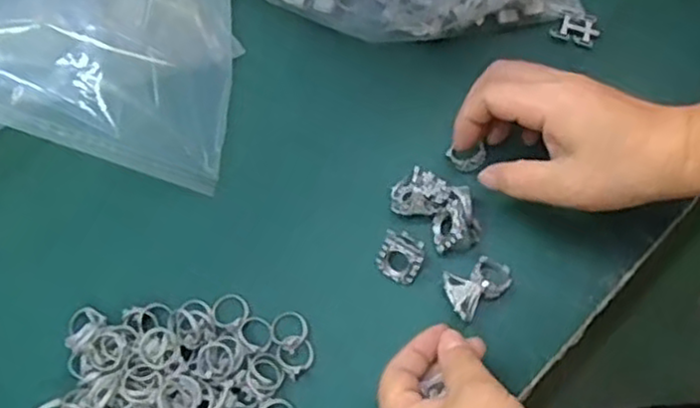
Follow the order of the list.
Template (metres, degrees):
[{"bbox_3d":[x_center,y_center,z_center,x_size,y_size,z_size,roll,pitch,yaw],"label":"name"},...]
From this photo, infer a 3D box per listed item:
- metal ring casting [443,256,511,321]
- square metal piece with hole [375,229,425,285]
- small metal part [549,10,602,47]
[{"bbox_3d":[0.075,0.046,0.416,0.043,0.022,0.028,-39,76,-8],"label":"metal ring casting"},{"bbox_3d":[0.031,0.029,0.418,0.026,0.022,0.029,26,77,9],"label":"square metal piece with hole"},{"bbox_3d":[0.146,-0.113,0.459,0.029,0.008,0.020,15,101,7],"label":"small metal part"}]

